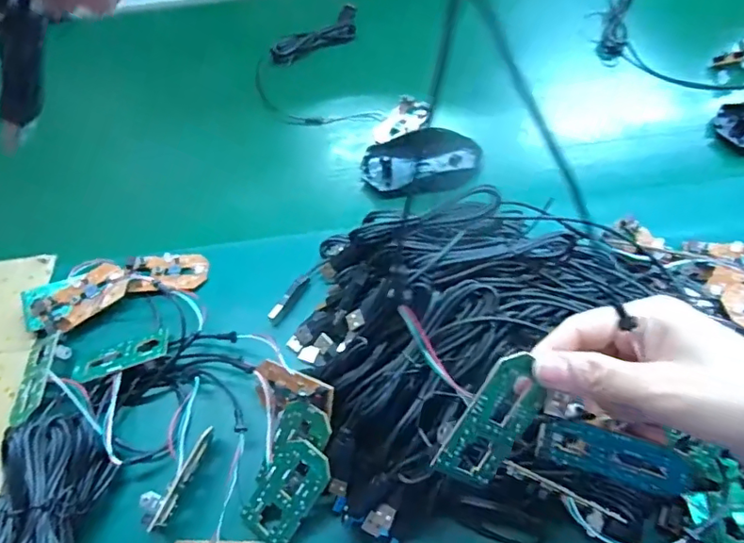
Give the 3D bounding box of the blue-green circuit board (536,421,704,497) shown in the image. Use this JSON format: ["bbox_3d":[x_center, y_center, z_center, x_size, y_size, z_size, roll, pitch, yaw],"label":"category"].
[{"bbox_3d":[0.125,0.097,0.275,0.075,0.031,0.004,12,29,29],"label":"blue-green circuit board"}]

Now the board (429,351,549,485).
[{"bbox_3d":[0.059,0.071,0.253,0.035,0.005,0.066,30,94,-21],"label":"board"}]

